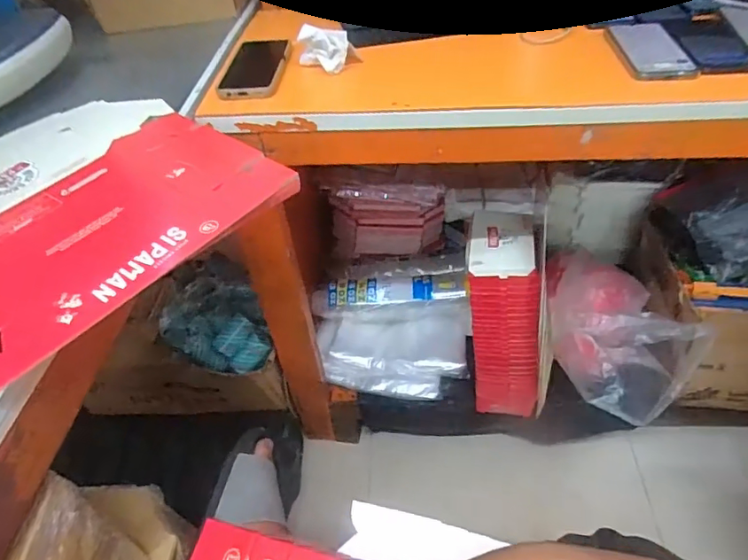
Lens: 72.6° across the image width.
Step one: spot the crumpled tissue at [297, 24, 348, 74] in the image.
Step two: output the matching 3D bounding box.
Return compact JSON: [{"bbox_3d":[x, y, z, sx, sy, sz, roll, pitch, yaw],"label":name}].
[{"bbox_3d":[-0.072,-0.326,0.714,0.069,0.050,0.031,22,52,25],"label":"crumpled tissue"}]

